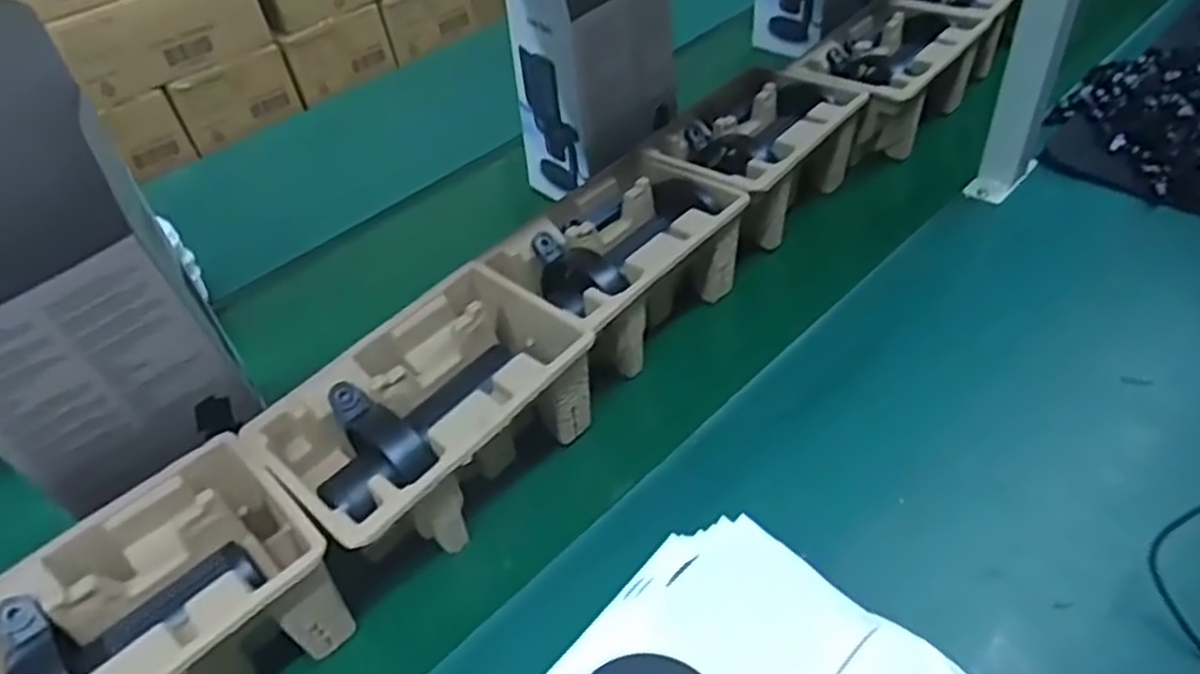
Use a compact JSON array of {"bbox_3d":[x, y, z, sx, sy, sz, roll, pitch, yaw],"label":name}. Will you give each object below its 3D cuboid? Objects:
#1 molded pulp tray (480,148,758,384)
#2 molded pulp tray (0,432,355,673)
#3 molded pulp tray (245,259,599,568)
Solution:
[{"bbox_3d":[0.015,-0.065,0.705,0.148,0.097,0.221,30,55,31],"label":"molded pulp tray"},{"bbox_3d":[-0.291,0.195,0.487,0.146,0.102,0.228,30,55,34],"label":"molded pulp tray"},{"bbox_3d":[-0.124,0.070,0.590,0.147,0.107,0.227,30,56,32],"label":"molded pulp tray"}]

